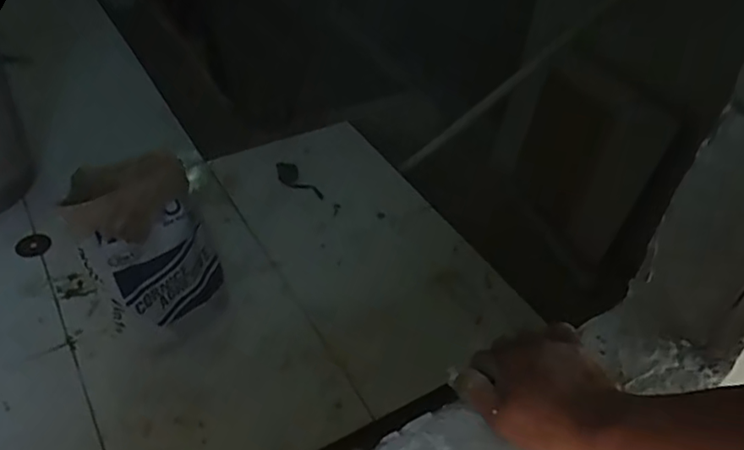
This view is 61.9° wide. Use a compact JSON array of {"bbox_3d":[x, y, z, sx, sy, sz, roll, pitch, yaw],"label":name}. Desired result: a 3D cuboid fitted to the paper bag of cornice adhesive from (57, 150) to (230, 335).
[{"bbox_3d":[-0.472,0.058,1.346,0.267,0.382,0.207,-10,45,-16],"label":"paper bag of cornice adhesive"}]

